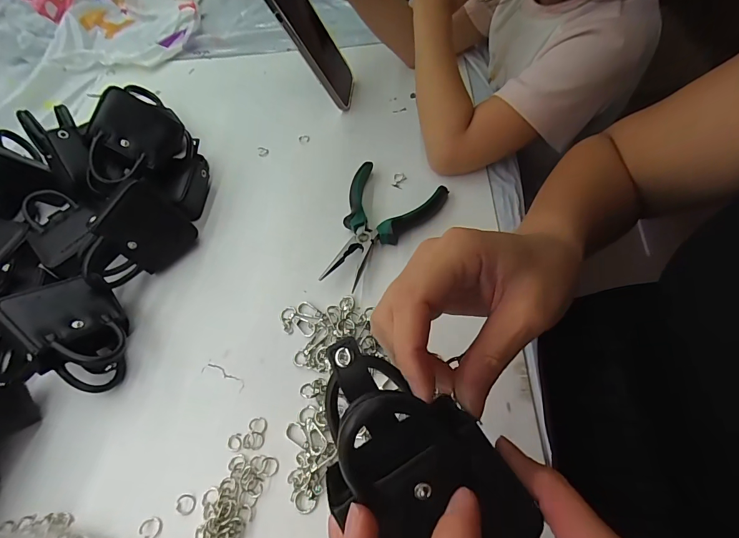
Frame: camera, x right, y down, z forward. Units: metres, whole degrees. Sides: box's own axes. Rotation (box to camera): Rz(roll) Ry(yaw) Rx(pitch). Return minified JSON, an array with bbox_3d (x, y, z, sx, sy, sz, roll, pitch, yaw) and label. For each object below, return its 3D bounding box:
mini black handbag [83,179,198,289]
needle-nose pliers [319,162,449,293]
[{"bbox_3d":[-0.226,-0.029,0.368,0.044,0.078,0.094,21,73,42],"label":"mini black handbag"},{"bbox_3d":[0.003,-0.045,0.383,0.095,0.024,0.146,27,64,19],"label":"needle-nose pliers"}]

